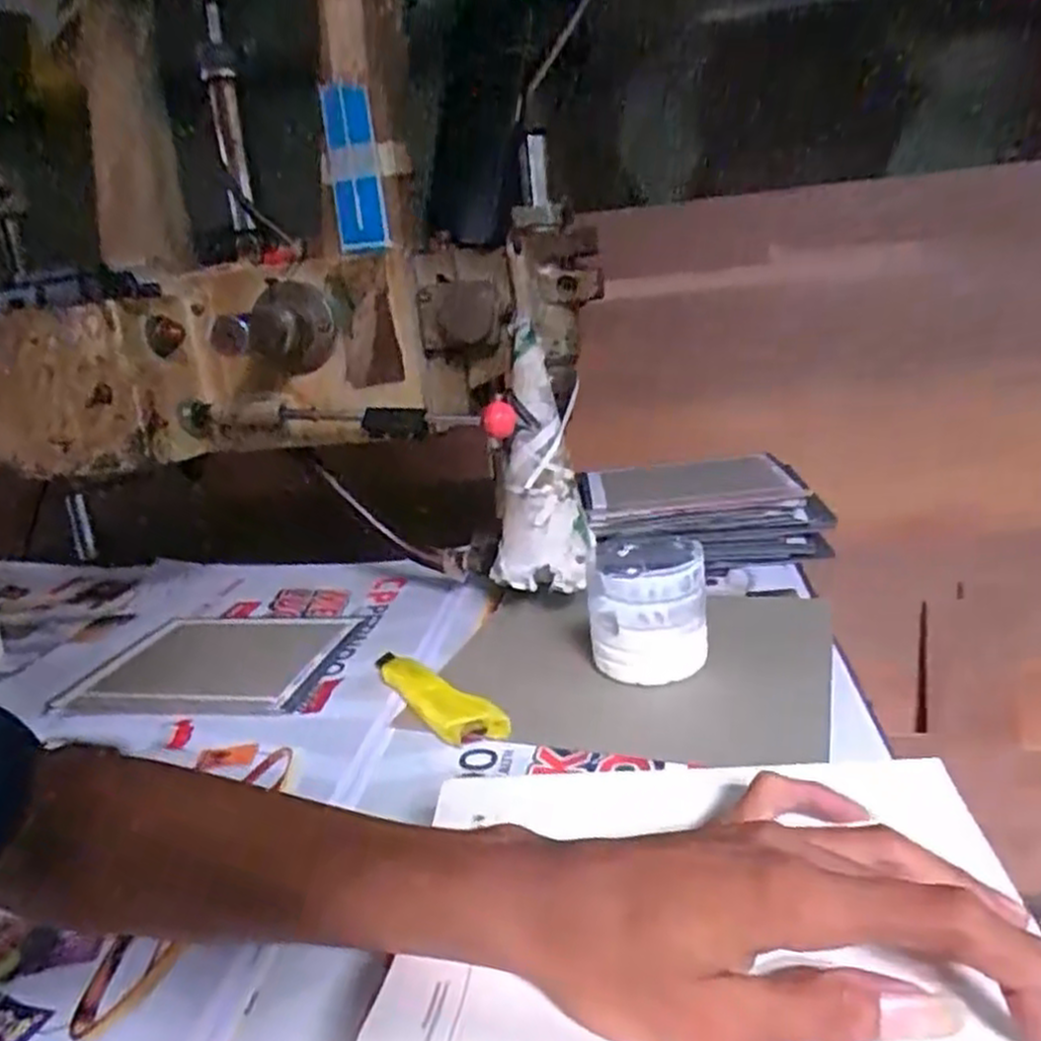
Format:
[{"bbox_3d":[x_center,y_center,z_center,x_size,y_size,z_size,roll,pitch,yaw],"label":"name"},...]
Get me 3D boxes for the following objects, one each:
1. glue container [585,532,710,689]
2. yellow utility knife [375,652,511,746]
[{"bbox_3d":[0.094,0.066,0.593,0.085,0.086,0.089,-4,15,7],"label":"glue container"},{"bbox_3d":[-0.068,0.126,0.583,0.038,0.022,0.160,-15,18,-31],"label":"yellow utility knife"}]

